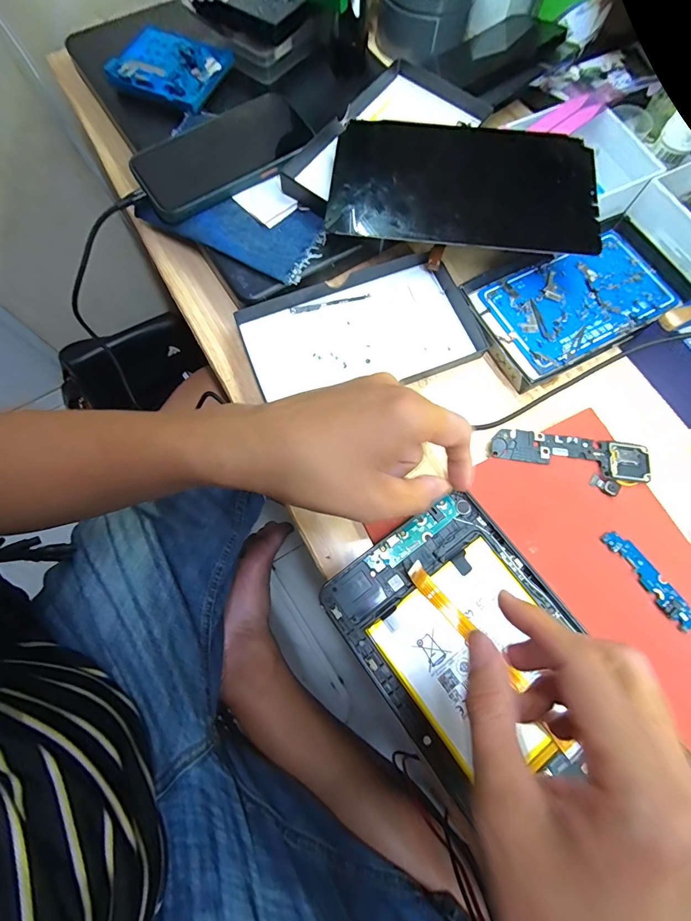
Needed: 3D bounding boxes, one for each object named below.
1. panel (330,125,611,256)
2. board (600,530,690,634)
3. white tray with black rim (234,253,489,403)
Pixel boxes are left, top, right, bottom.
[{"bbox_3d":[0.092,-0.214,0.294,0.199,0.009,0.119,8,74,2],"label":"panel"},{"bbox_3d":[0.201,0.077,0.250,0.015,0.004,0.072,-33,77,-9],"label":"board"},{"bbox_3d":[0.012,-0.101,0.301,0.174,0.012,0.101,-20,75,-6],"label":"white tray with black rim"}]

